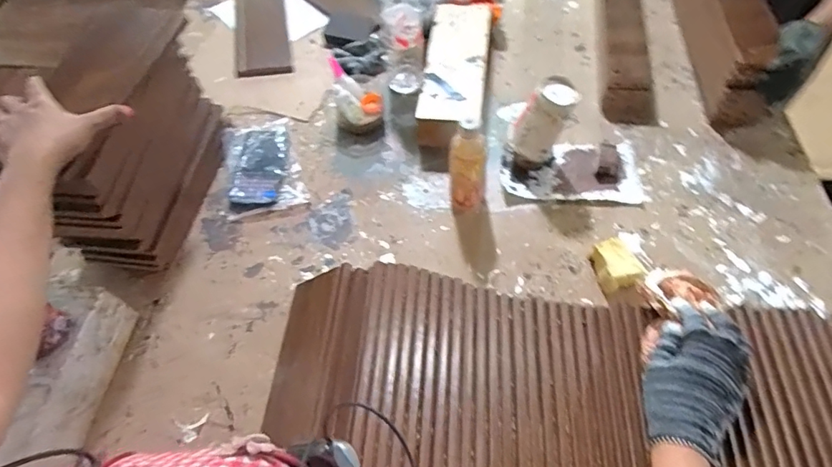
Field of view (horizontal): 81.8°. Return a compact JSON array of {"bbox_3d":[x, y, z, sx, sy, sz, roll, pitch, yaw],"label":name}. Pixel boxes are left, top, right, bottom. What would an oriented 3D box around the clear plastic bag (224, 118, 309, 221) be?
[{"bbox_3d":[-0.273,-0.123,0.852,0.125,0.034,0.198,-14,55,-7],"label":"clear plastic bag"}]

